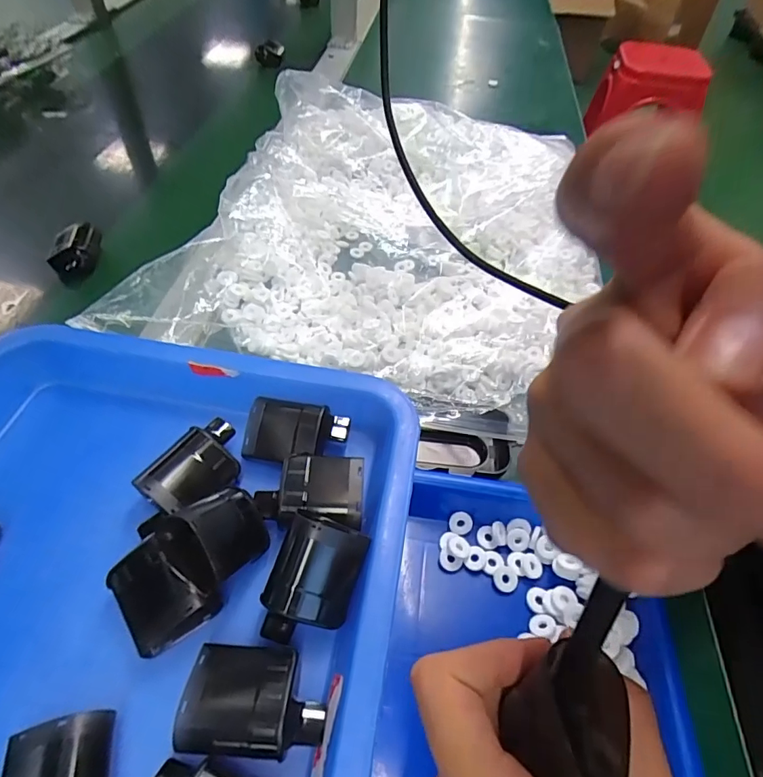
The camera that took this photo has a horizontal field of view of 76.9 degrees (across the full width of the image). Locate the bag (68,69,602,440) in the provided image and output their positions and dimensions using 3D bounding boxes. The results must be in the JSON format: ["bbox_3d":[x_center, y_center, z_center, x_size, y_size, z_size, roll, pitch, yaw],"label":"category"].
[{"bbox_3d":[0.019,-0.148,0.433,0.345,0.065,0.407,14,52,7],"label":"bag"}]

